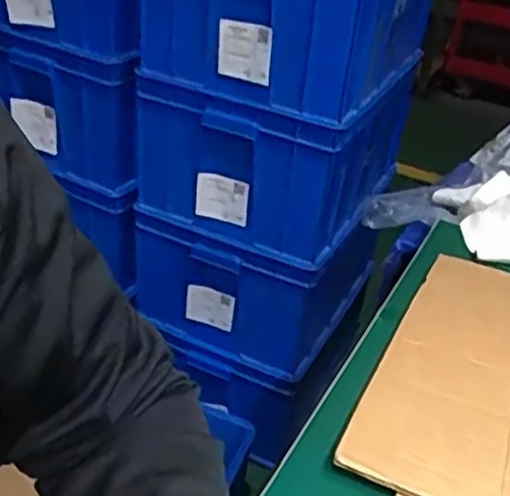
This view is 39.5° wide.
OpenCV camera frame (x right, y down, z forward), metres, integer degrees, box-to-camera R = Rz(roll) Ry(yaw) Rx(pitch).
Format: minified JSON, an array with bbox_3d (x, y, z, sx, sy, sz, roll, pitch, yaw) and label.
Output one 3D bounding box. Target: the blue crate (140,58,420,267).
[{"bbox_3d":[0.072,-0.253,1.550,0.417,0.274,0.573,19,35,18],"label":"blue crate"}]

